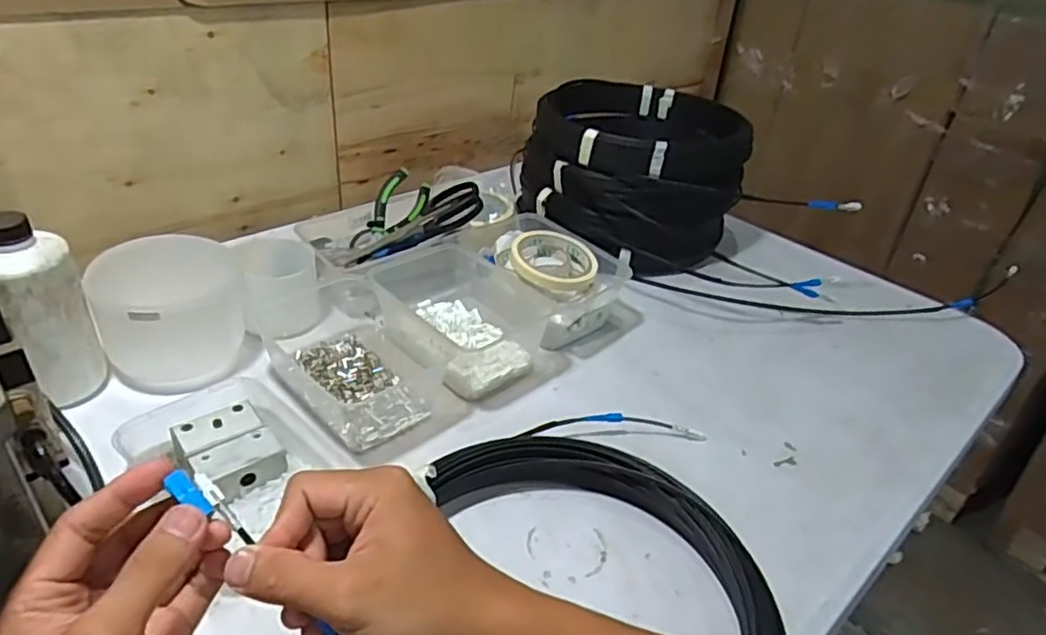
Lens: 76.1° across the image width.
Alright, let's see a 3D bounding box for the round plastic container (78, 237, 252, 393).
[{"bbox_3d":[-0.330,-0.008,0.632,0.115,0.114,0.115,-8,35,-19],"label":"round plastic container"}]

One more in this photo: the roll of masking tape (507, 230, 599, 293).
[{"bbox_3d":[0.034,-0.062,0.726,0.087,0.016,0.093,9,47,-10],"label":"roll of masking tape"}]

